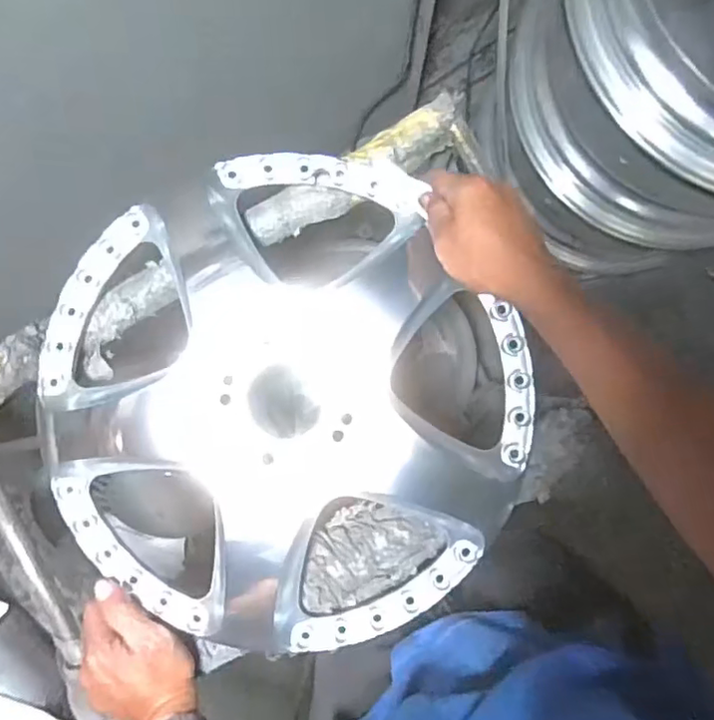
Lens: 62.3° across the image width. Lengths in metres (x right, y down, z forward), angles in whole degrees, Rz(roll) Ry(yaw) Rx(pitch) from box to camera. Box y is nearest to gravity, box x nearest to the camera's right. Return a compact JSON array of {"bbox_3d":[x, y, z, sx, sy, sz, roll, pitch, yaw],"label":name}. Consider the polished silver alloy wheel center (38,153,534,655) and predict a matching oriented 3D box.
[{"bbox_3d":[-0.067,0.040,0.527,0.406,0.073,0.417,0,89,0],"label":"polished silver alloy wheel center"}]

